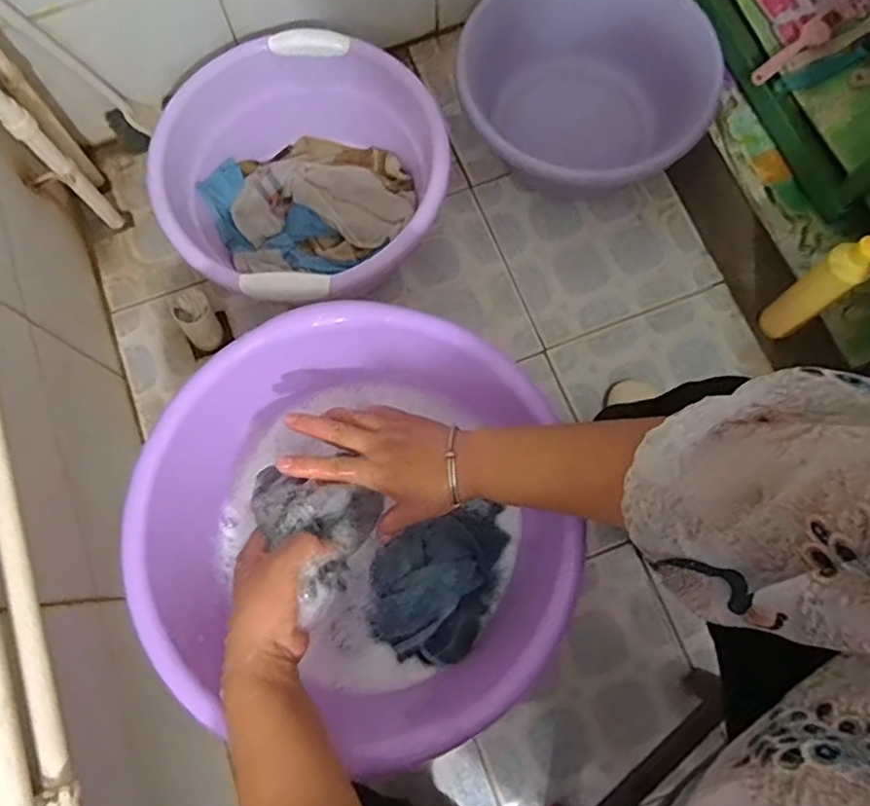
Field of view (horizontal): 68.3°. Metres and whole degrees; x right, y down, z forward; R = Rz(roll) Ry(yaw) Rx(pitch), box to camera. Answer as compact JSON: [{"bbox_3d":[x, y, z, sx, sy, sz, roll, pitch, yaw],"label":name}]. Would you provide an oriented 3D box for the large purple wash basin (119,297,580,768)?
[{"bbox_3d":[-0.077,0.099,0.582,0.340,0.135,0.349,0,76,-1],"label":"large purple wash basin"}]

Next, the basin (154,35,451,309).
[{"bbox_3d":[-0.179,-0.304,0.920,0.377,0.177,0.376,0,76,-1],"label":"basin"}]

